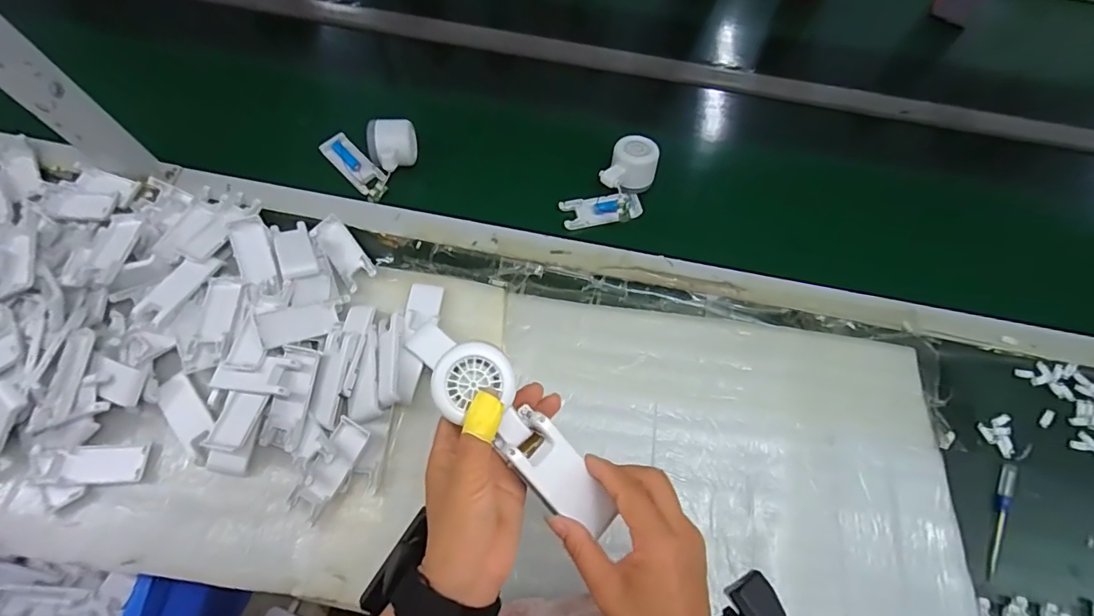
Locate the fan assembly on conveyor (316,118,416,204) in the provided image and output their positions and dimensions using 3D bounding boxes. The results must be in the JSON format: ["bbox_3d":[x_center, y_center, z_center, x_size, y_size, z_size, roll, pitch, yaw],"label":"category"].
[{"bbox_3d":[-0.236,-0.220,0.661,0.121,0.056,0.099,42,71,14],"label":"fan assembly on conveyor"}]

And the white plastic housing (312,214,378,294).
[{"bbox_3d":[-0.249,-0.068,0.611,0.039,0.022,0.106,-34,72,-16],"label":"white plastic housing"}]

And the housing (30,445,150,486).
[{"bbox_3d":[-0.465,0.160,0.508,0.105,0.014,0.037,-1,67,-3],"label":"housing"}]

